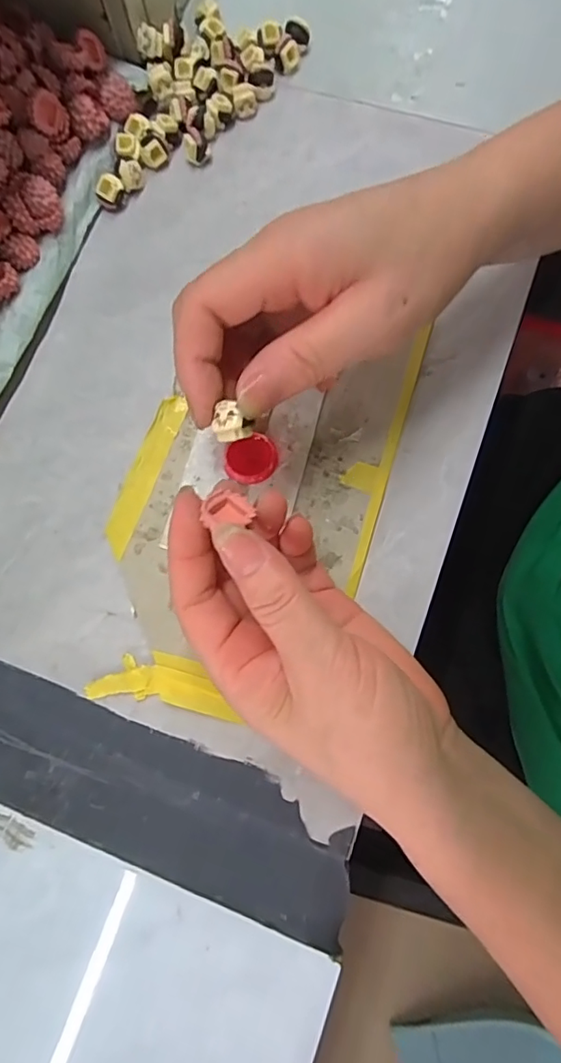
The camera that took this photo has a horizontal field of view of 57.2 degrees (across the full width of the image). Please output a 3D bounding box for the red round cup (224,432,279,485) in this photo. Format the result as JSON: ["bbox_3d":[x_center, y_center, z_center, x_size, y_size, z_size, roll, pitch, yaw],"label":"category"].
[{"bbox_3d":[-0.014,-0.036,0.259,0.027,0.008,0.022,-30,78,-4],"label":"red round cup"}]

